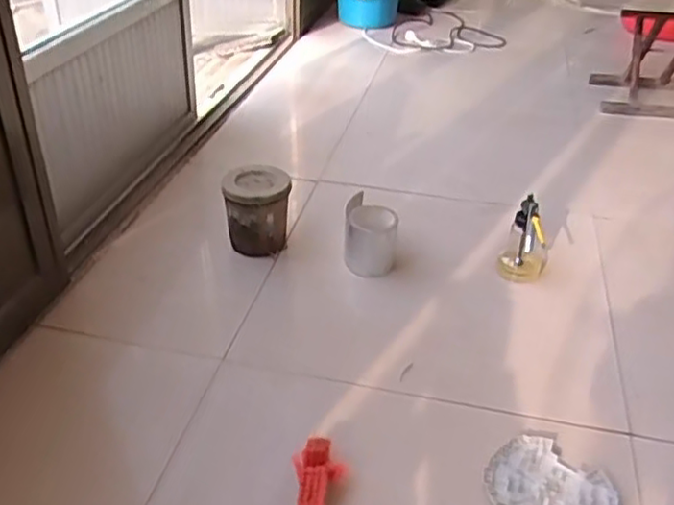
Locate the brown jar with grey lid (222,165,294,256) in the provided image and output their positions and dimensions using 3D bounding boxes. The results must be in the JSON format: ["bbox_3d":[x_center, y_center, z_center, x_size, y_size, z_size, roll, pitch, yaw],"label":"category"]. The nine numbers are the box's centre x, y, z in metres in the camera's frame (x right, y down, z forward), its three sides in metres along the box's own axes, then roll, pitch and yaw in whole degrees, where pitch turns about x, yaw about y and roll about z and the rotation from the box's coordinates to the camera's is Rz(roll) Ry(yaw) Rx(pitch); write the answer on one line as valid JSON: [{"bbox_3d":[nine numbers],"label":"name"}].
[{"bbox_3d":[-0.148,-0.078,1.227,0.119,0.133,0.116,5,36,2],"label":"brown jar with grey lid"}]

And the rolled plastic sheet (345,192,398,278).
[{"bbox_3d":[0.061,-0.032,1.257,0.096,0.143,0.134,3,36,-1],"label":"rolled plastic sheet"}]

